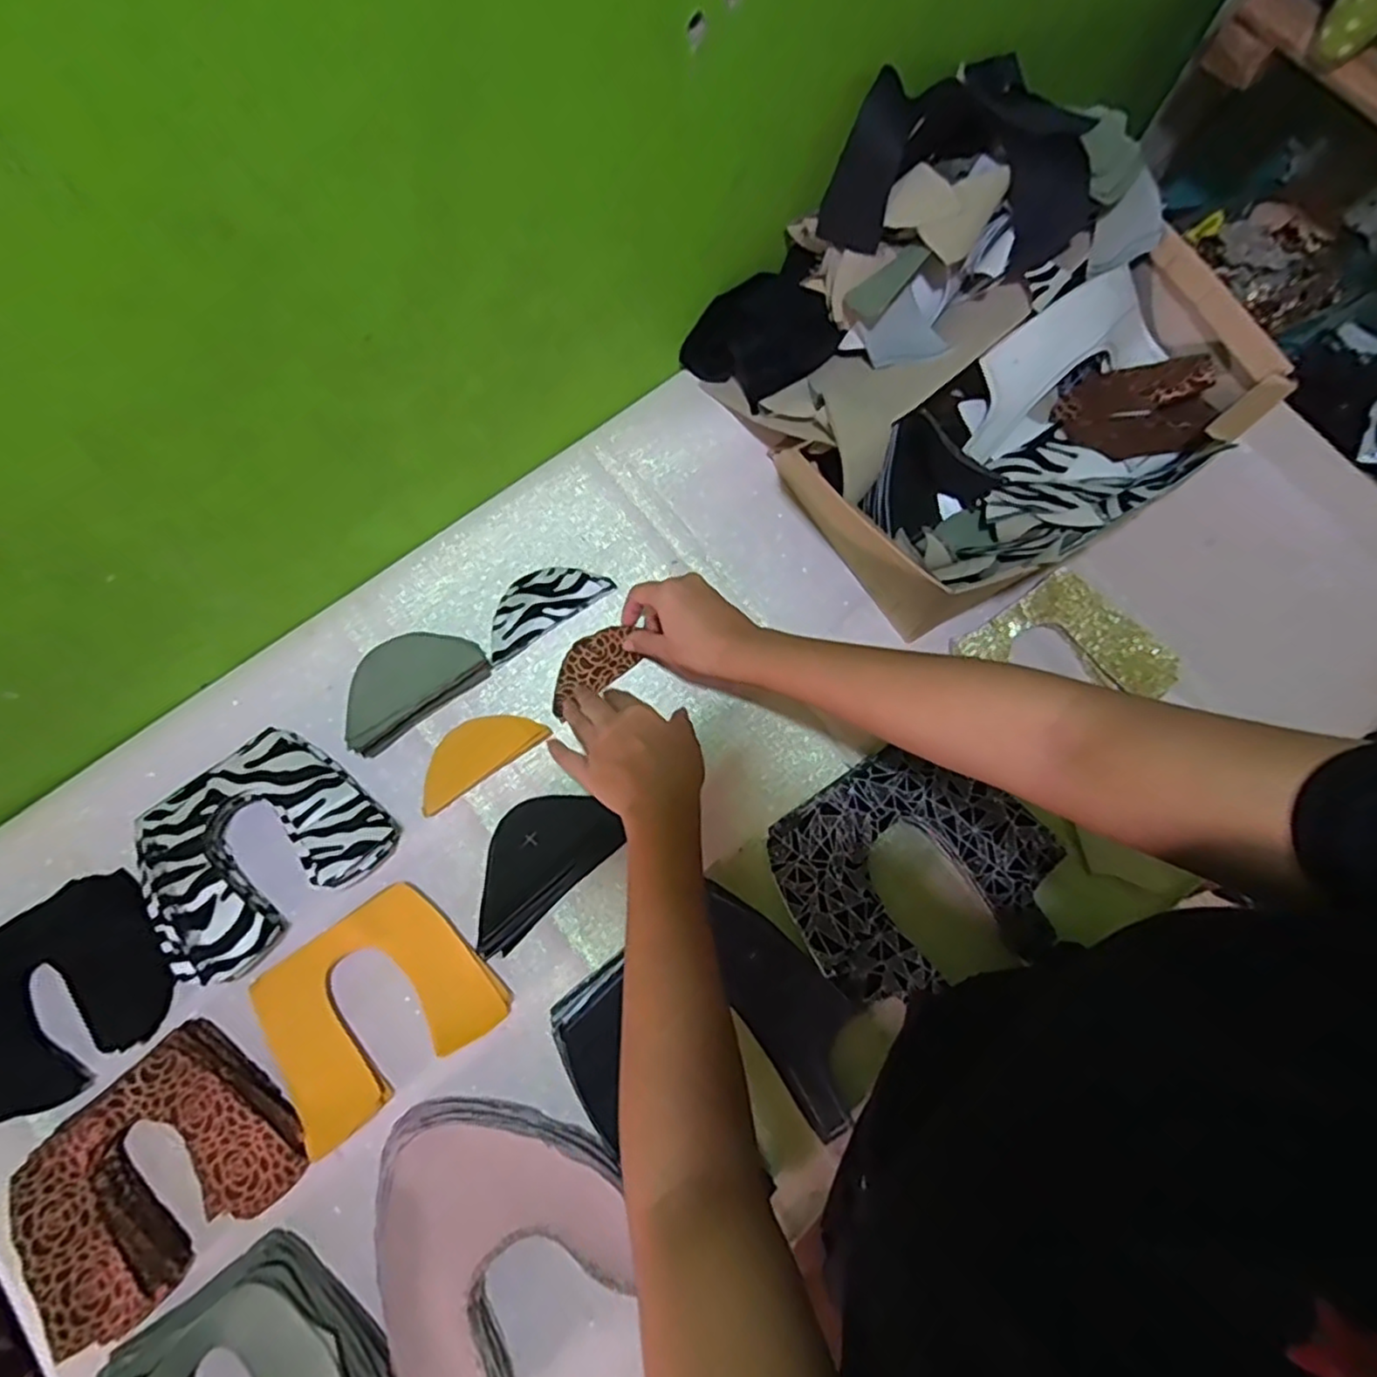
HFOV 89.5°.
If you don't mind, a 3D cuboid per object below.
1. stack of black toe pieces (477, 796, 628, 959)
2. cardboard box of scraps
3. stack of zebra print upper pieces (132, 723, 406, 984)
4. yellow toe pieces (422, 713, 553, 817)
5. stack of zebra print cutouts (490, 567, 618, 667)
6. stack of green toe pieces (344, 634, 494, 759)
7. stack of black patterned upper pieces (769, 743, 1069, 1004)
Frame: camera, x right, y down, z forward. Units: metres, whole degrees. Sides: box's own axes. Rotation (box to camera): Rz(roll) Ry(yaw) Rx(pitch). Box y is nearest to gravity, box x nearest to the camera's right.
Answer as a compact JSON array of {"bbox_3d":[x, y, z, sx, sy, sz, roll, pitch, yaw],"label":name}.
[{"bbox_3d":[-0.119,0.133,0.519,0.121,0.031,0.072,-41,80,-10],"label":"stack of black toe pieces"},{"bbox_3d":[0.224,-0.265,0.554,0.346,0.149,0.343,-30,78,-8],"label":"cardboard box of scraps"},{"bbox_3d":[-0.312,0.115,0.512,0.160,0.055,0.131,-40,80,-10],"label":"stack of zebra print upper pieces"},{"bbox_3d":[-0.166,0.049,0.539,0.107,0.014,0.042,-35,79,-9],"label":"yellow toe pieces"},{"bbox_3d":[-0.124,-0.072,0.579,0.113,0.011,0.051,-35,79,-9],"label":"stack of zebra print cutouts"},{"bbox_3d":[-0.221,-0.003,0.546,0.120,0.038,0.063,-39,79,-10],"label":"stack of green toe pieces"},{"bbox_3d":[0.170,0.138,0.518,0.190,0.033,0.173,-30,78,-8],"label":"stack of black patterned upper pieces"}]

